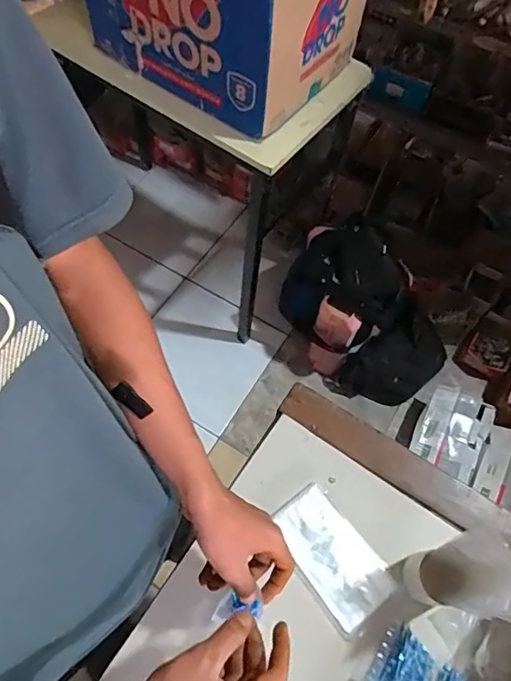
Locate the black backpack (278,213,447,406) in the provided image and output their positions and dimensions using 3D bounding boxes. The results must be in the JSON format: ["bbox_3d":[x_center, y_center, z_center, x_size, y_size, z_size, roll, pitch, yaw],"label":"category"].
[{"bbox_3d":[0.333,-0.086,1.452,0.331,0.328,0.477,-39,70,-21],"label":"black backpack"}]

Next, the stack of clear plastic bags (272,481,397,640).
[{"bbox_3d":[0.090,0.261,0.611,0.086,0.016,0.153,-35,69,-20],"label":"stack of clear plastic bags"}]

